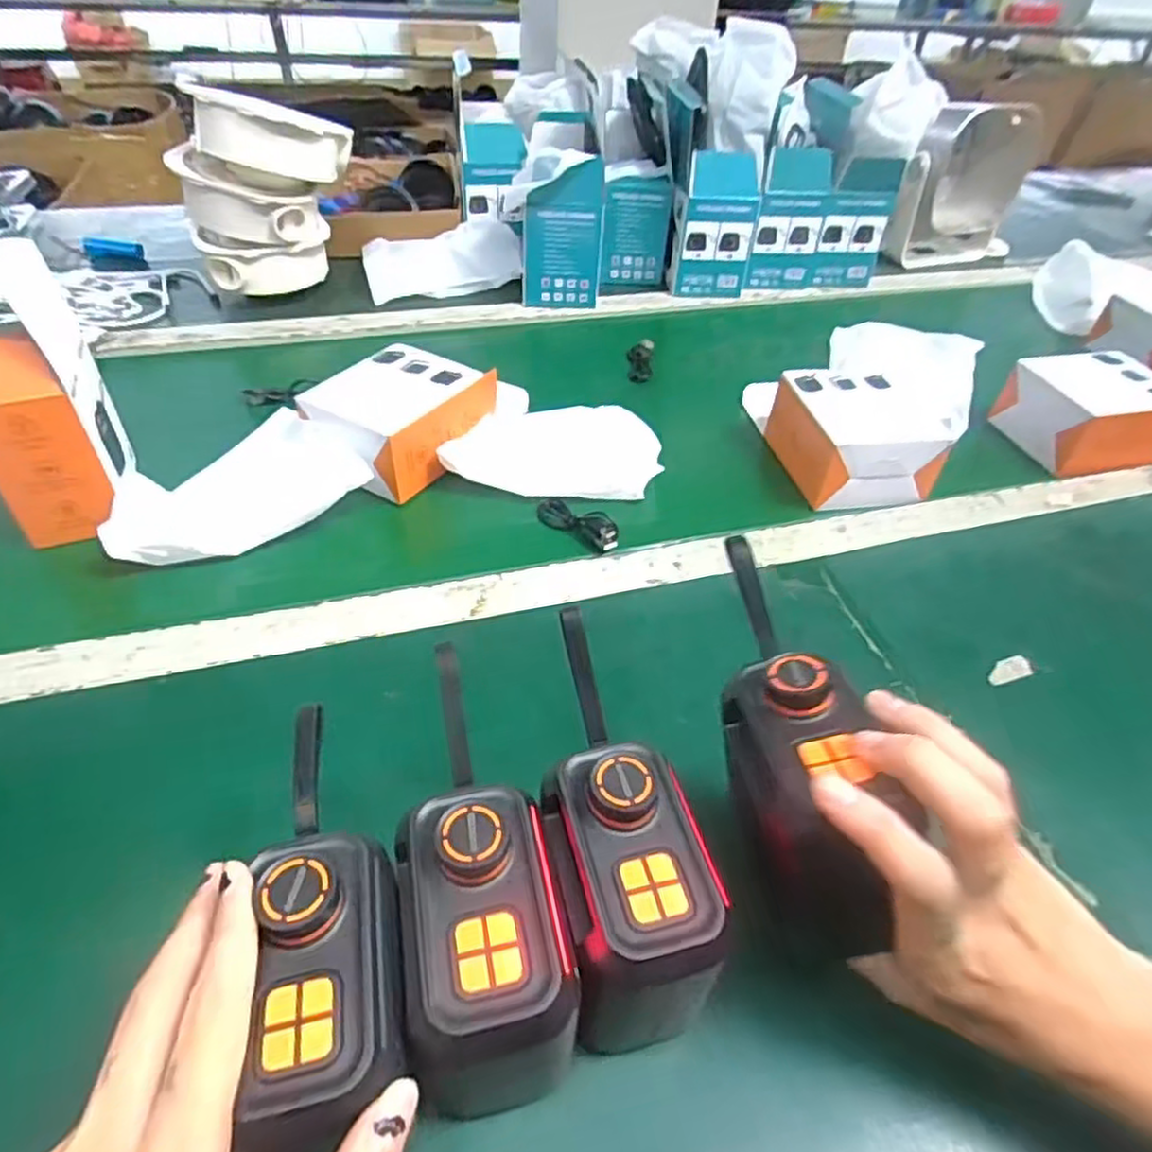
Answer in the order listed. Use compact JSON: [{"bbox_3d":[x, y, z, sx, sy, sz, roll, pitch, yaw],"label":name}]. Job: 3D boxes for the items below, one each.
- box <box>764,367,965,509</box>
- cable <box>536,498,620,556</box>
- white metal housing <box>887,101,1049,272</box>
[{"bbox_3d":[0.231,-0.115,0.579,0.105,0.065,0.108,-4,42,-10],"label":"box"},{"bbox_3d":[0.001,-0.040,0.526,0.017,0.021,0.075,-32,40,-34],"label":"cable"},{"bbox_3d":[0.513,-0.510,0.933,0.110,0.188,0.164,33,48,29],"label":"white metal housing"}]

